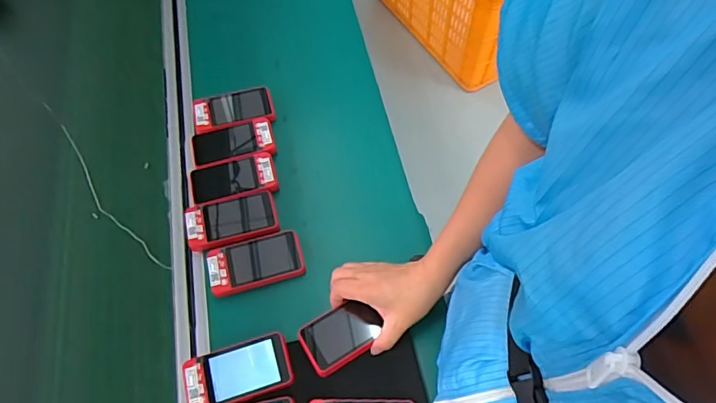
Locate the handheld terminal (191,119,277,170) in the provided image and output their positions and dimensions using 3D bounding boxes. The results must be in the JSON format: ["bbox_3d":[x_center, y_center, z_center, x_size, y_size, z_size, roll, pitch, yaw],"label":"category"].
[{"bbox_3d":[-0.185,-0.087,0.712,0.117,0.014,0.061,-16,63,-7],"label":"handheld terminal"}]

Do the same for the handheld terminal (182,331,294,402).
[{"bbox_3d":[-0.138,0.195,0.552,0.118,0.014,0.063,-17,63,-7],"label":"handheld terminal"}]

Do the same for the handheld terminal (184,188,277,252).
[{"bbox_3d":[-0.172,0.026,0.657,0.118,0.021,0.067,-14,63,-6],"label":"handheld terminal"}]

